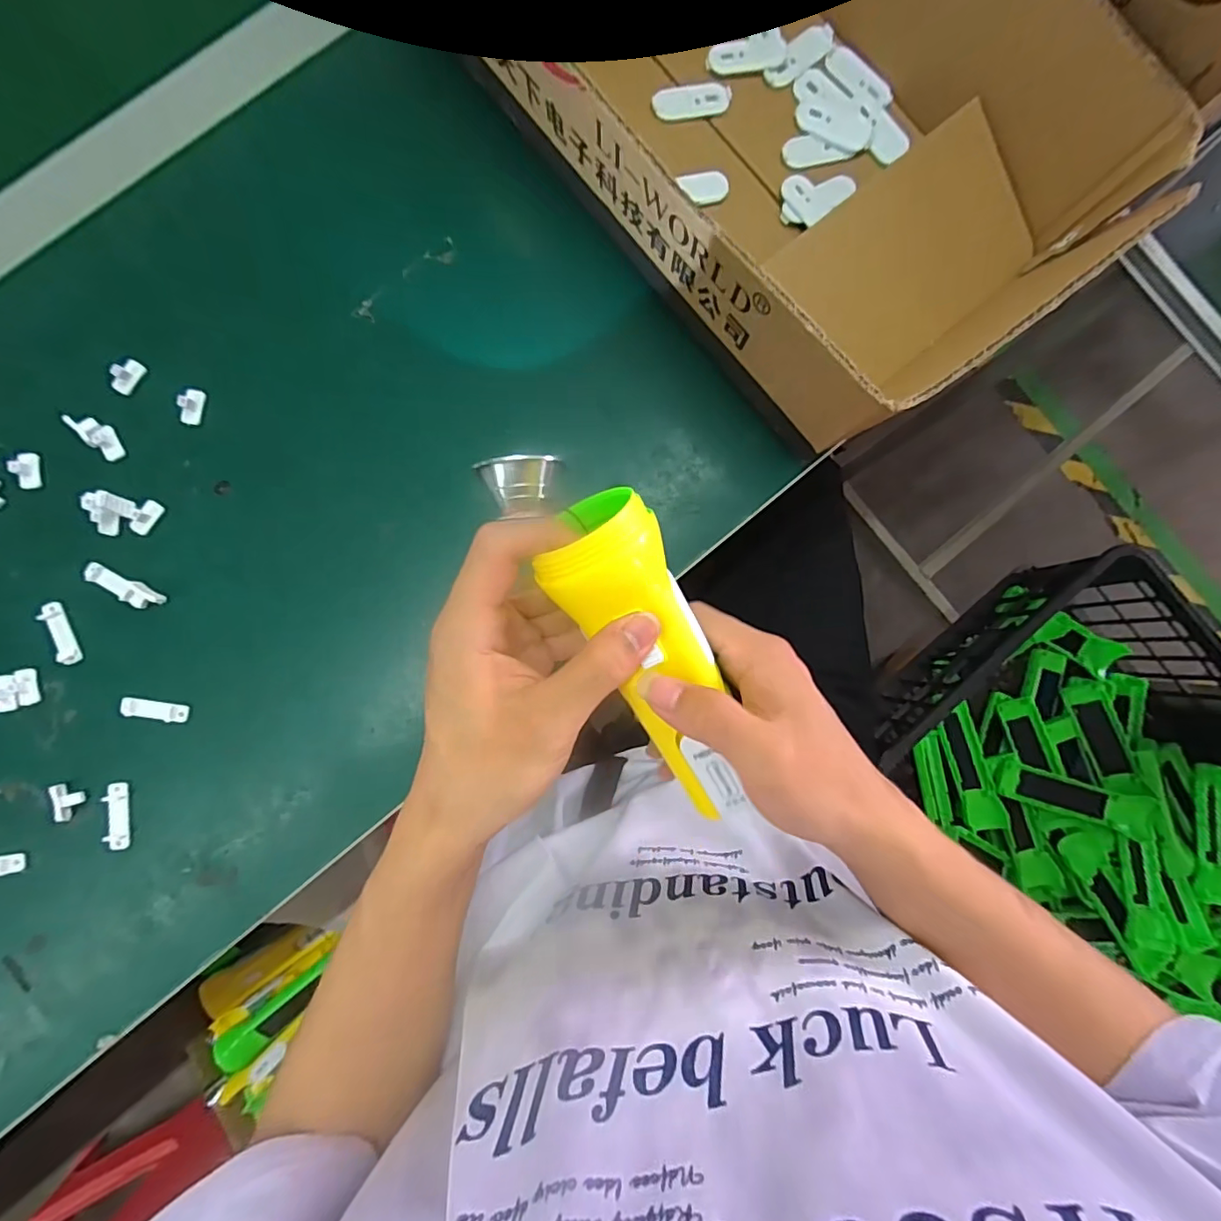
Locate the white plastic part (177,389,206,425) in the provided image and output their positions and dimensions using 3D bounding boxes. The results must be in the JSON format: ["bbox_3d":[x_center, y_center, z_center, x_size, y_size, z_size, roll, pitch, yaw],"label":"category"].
[{"bbox_3d":[-0.246,-0.120,0.320,0.009,0.012,0.020,14,86,-4],"label":"white plastic part"}]

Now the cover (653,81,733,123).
[{"bbox_3d":[0.051,-0.314,0.338,0.050,0.006,0.016,-15,87,-3],"label":"cover"}]

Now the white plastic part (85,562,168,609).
[{"bbox_3d":[-0.281,-0.013,0.315,0.045,0.008,0.013,25,86,0],"label":"white plastic part"}]

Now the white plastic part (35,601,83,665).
[{"bbox_3d":[-0.315,0.013,0.311,0.011,0.004,0.036,-22,88,-3],"label":"white plastic part"}]

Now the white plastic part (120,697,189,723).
[{"bbox_3d":[-0.262,0.057,0.313,0.035,0.006,0.010,12,86,-1],"label":"white plastic part"}]

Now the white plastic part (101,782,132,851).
[{"bbox_3d":[-0.280,0.117,0.309,0.012,0.006,0.037,-6,87,-2],"label":"white plastic part"}]

